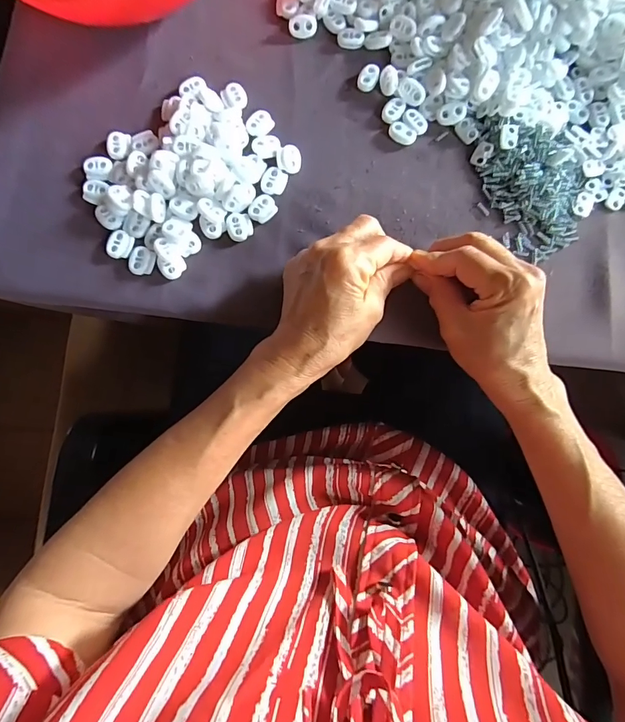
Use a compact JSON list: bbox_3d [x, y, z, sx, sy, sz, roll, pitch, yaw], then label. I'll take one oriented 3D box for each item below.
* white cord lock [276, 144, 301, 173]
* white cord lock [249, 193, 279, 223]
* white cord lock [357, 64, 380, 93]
[{"bbox_3d":[-0.018,-0.160,0.328,0.019,0.005,0.022,5,83,1],"label":"white cord lock"},{"bbox_3d":[-0.038,-0.119,0.323,0.022,0.004,0.018,-45,85,-5],"label":"white cord lock"},{"bbox_3d":[0.045,-0.227,0.333,0.016,0.007,0.021,15,83,2],"label":"white cord lock"}]

